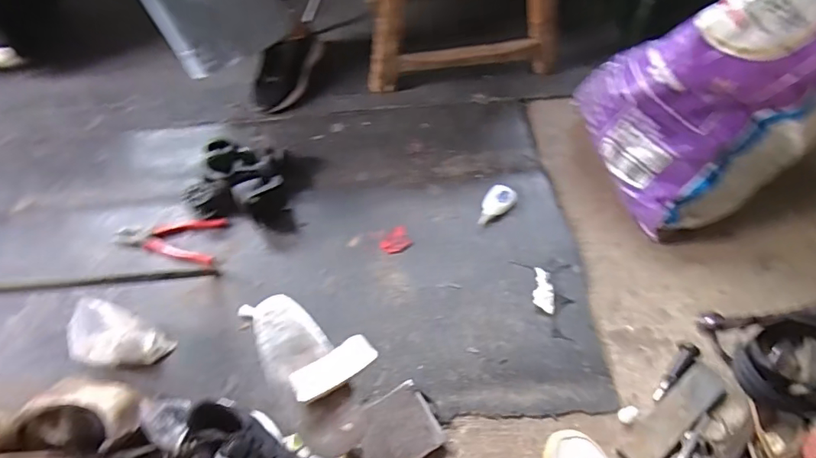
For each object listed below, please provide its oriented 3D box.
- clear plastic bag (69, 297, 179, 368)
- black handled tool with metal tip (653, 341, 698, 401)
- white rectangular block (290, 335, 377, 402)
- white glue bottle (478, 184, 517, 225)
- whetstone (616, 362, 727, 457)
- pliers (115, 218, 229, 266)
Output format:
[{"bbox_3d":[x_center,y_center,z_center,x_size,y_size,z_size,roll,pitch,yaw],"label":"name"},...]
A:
[{"bbox_3d":[-0.430,0.168,0.765,0.114,0.093,0.086,21,62,15],"label":"clear plastic bag"},{"bbox_3d":[0.393,0.210,0.767,0.102,0.020,0.027,-39,64,-19],"label":"black handled tool with metal tip"},{"bbox_3d":[-0.060,0.113,0.423,0.071,0.005,0.029,-29,62,-28],"label":"white rectangular block"},{"bbox_3d":[0.153,-0.042,0.914,0.050,0.021,0.086,37,67,22],"label":"white glue bottle"},{"bbox_3d":[0.375,0.263,0.725,0.191,0.016,0.051,-36,63,-18],"label":"whetstone"},{"bbox_3d":[-0.409,0.005,0.898,0.182,0.015,0.099,11,60,10],"label":"pliers"}]

